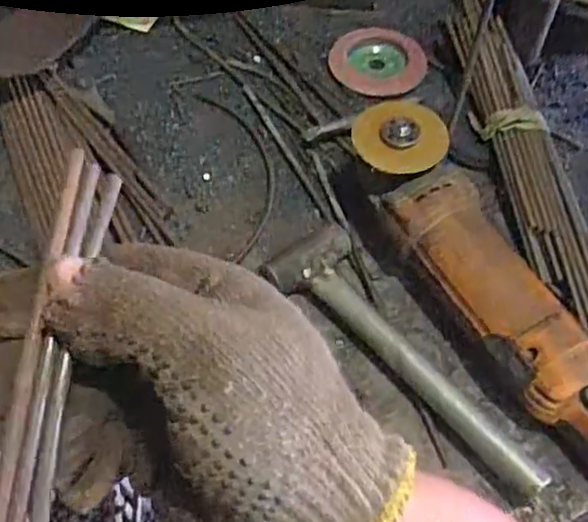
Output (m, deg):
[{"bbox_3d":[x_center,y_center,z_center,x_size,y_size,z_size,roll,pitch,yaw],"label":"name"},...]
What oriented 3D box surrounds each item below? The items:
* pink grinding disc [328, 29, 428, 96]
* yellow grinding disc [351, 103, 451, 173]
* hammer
[{"bbox_3d":[0.084,-0.196,0.679,0.093,0.007,0.088,1,56,-2],"label":"pink grinding disc"},{"bbox_3d":[0.079,-0.092,0.513,0.067,0.007,0.061,-19,81,-8],"label":"yellow grinding disc"},{"bbox_3d":[0.085,0.062,0.493,0.067,0.037,0.236,-35,64,-23],"label":"hammer"}]

